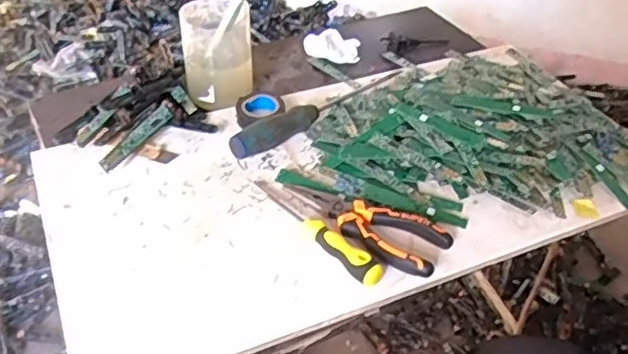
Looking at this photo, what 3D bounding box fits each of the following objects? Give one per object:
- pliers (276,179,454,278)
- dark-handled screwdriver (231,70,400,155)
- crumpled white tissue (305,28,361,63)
[{"bbox_3d":[0.041,0.034,0.555,0.161,0.020,0.053,28,46,26],"label":"pliers"},{"bbox_3d":[0.008,-0.080,0.674,0.026,0.029,0.240,33,49,30],"label":"dark-handled screwdriver"},{"bbox_3d":[0.024,-0.168,0.788,0.072,0.025,0.038,3,40,0],"label":"crumpled white tissue"}]

